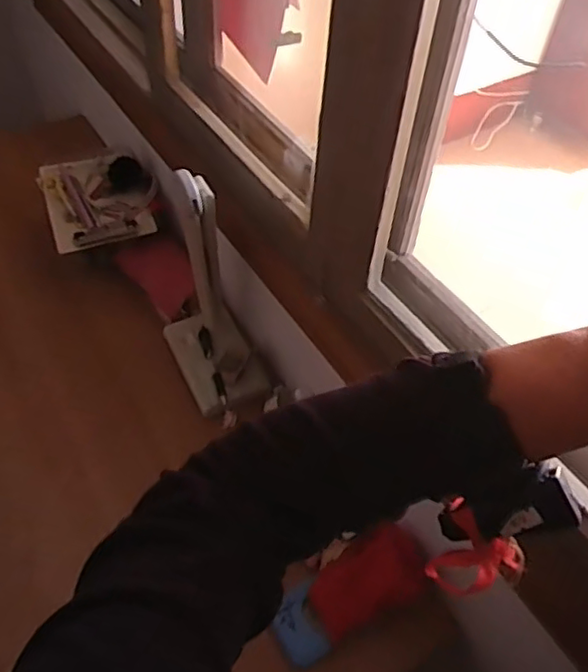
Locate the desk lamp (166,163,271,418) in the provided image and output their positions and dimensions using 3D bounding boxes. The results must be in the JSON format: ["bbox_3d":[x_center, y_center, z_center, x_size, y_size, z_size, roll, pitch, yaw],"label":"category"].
[{"bbox_3d":[-0.113,-0.056,0.803,0.104,0.287,0.147,-22,56,-18],"label":"desk lamp"}]

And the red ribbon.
[{"bbox_3d":[0.100,0.124,0.350,0.044,0.033,0.036,30,57,20],"label":"red ribbon"}]

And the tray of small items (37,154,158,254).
[{"bbox_3d":[-0.317,-0.234,1.021,0.170,0.044,0.215,-17,55,-14],"label":"tray of small items"}]

